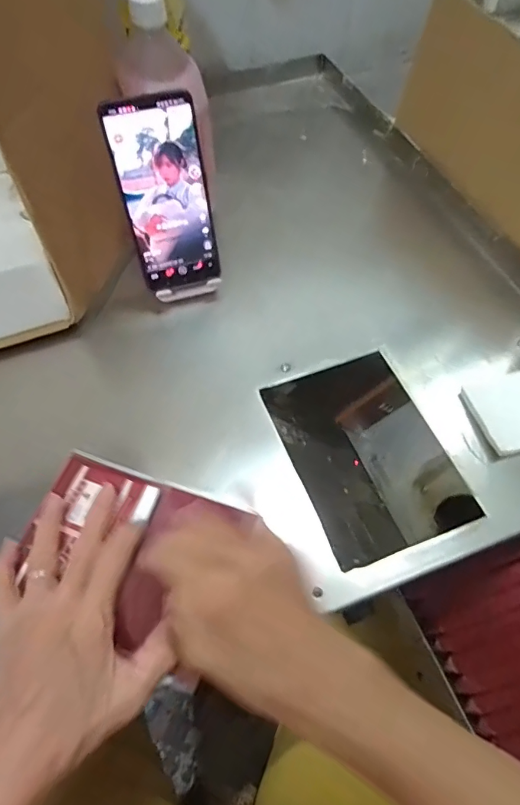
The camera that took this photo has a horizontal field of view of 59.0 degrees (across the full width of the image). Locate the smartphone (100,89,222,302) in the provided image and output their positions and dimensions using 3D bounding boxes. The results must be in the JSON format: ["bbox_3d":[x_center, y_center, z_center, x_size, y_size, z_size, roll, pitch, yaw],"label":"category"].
[{"bbox_3d":[-0.082,-0.177,0.419,0.074,0.170,0.005,-15,41,-8],"label":"smartphone"}]

